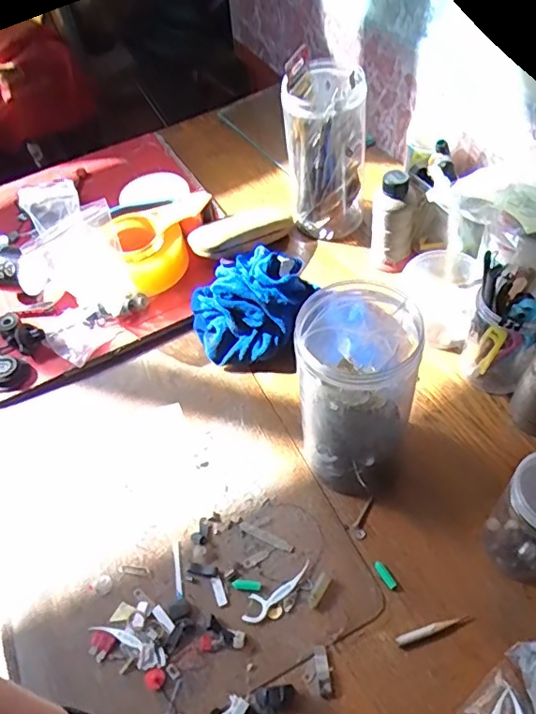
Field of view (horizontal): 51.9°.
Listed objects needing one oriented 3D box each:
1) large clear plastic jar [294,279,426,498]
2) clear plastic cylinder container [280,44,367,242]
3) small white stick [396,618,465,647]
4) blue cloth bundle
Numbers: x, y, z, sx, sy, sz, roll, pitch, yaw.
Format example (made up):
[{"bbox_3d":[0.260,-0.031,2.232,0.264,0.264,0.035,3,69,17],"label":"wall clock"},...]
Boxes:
[{"bbox_3d":[0.080,0.036,0.493,0.095,0.196,0.093,-3,53,3],"label":"large clear plastic jar"},{"bbox_3d":[0.074,-0.269,0.714,0.099,0.205,0.097,-2,53,4],"label":"clear plastic cylinder container"},{"bbox_3d":[0.134,0.227,0.456,0.057,0.005,0.008,-16,50,-7],"label":"small white stick"},{"bbox_3d":[-0.022,-0.070,0.651,0.140,0.078,0.133,-21,54,-11],"label":"blue cloth bundle"}]

